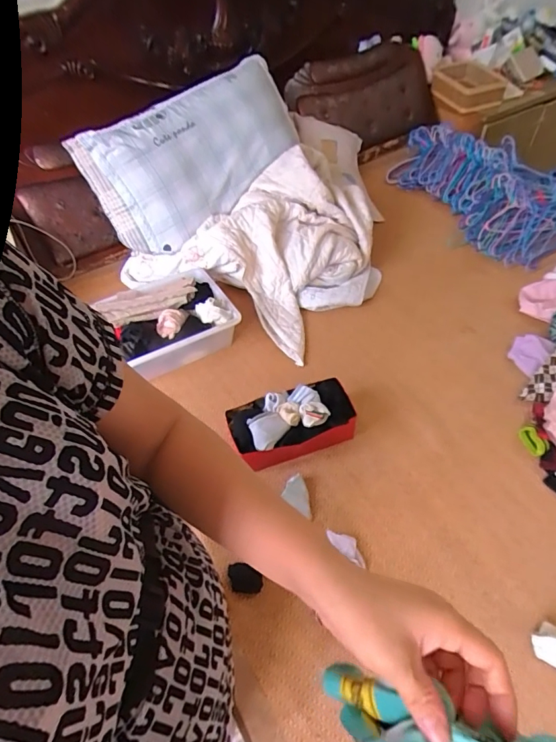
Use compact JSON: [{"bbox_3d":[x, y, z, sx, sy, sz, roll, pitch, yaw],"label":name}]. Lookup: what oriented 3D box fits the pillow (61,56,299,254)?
[{"bbox_3d":[-0.239,-0.687,1.394,0.725,0.421,0.132,-30,12,-8],"label":"pillow"}]

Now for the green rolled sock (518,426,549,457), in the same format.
[{"bbox_3d":[0.587,0.161,0.987,0.038,0.027,0.068,-12,51,-7],"label":"green rolled sock"}]

